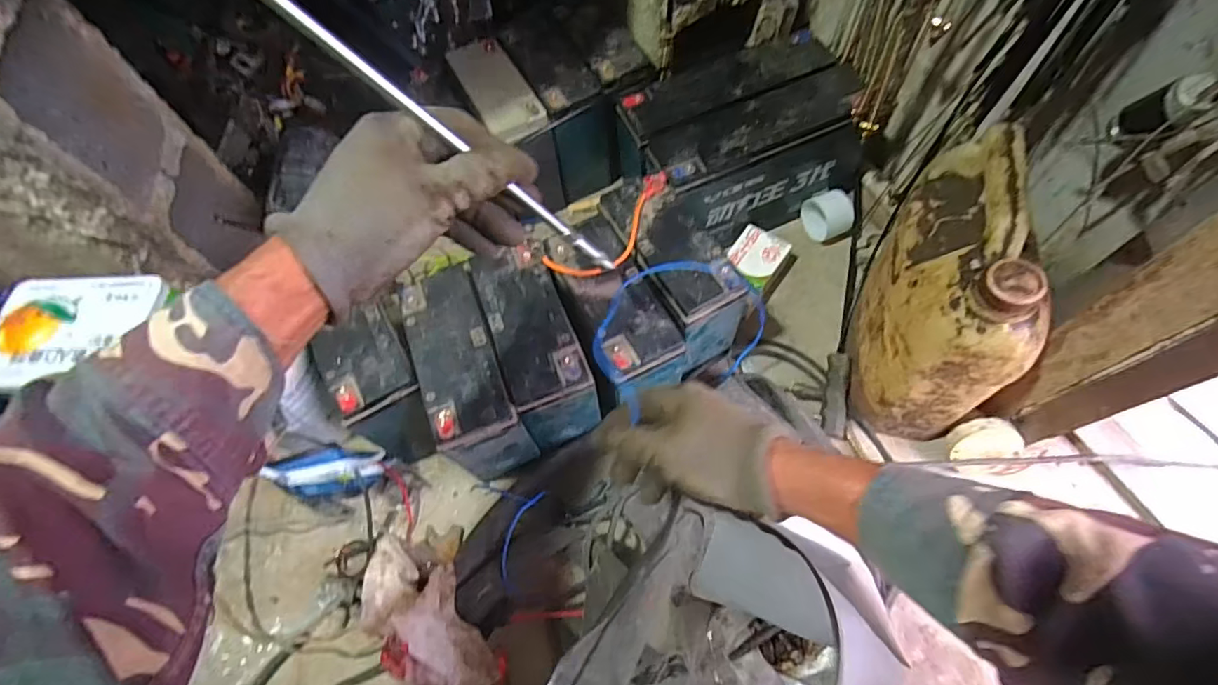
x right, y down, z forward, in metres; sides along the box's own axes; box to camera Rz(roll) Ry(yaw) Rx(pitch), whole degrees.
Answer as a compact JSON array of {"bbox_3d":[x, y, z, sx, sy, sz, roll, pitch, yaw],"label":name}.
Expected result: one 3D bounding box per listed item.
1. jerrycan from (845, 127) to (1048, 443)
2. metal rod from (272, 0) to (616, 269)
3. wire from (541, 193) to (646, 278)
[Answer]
[{"bbox_3d":[0.322,-0.042,0.529,0.110,0.264,0.196,11,65,9],"label":"jerrycan"},{"bbox_3d":[-0.088,-0.115,0.308,0.007,0.284,0.010,-14,58,37],"label":"metal rod"},{"bbox_3d":[0.001,-0.102,0.552,0.131,0.007,0.055,-36,67,-13],"label":"wire"}]

